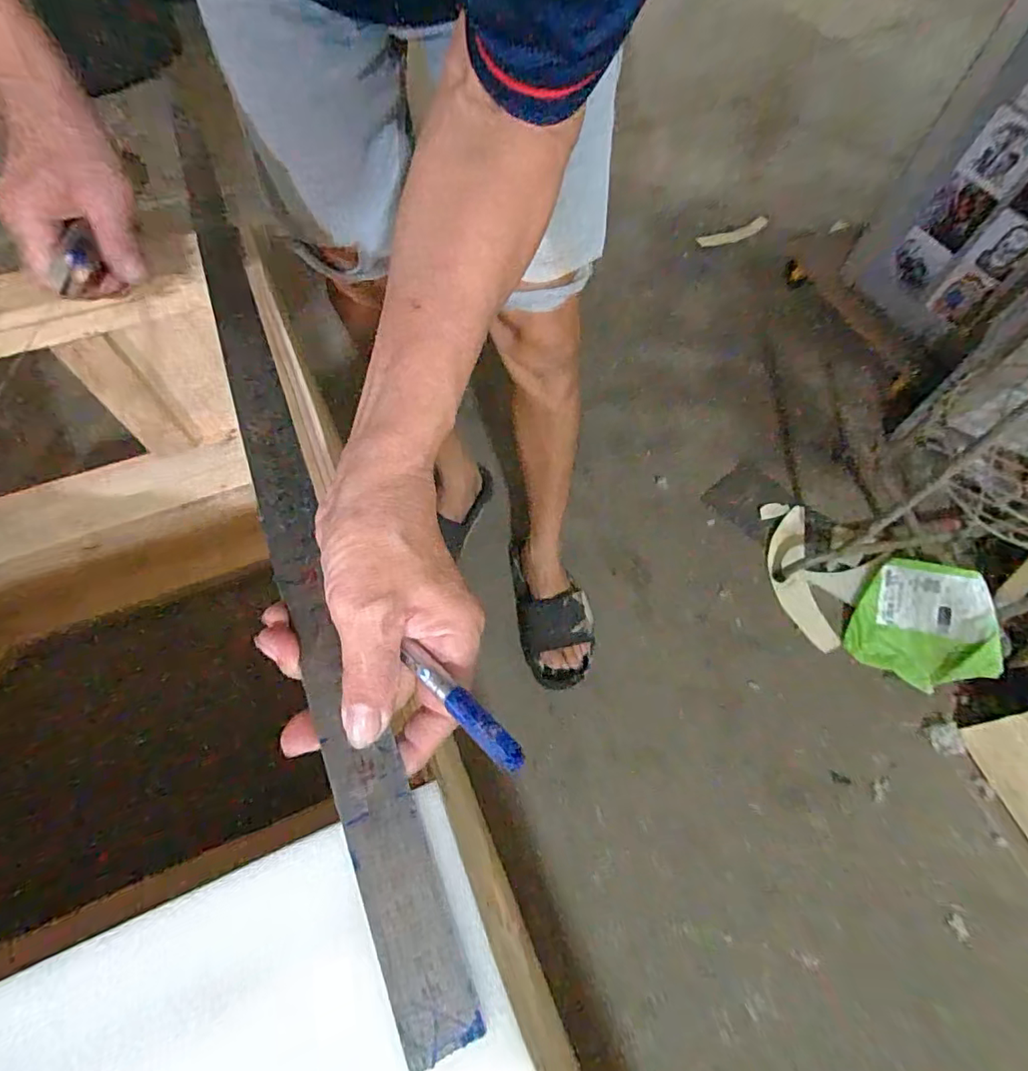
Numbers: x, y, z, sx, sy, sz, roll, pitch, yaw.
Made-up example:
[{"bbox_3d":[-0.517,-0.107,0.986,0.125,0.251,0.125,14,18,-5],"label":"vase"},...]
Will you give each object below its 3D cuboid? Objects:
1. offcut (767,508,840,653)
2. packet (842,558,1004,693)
[{"bbox_3d":[0.504,0.069,0.955,0.089,0.028,0.258,3,61,-2],"label":"offcut"},{"bbox_3d":[0.664,0.142,0.859,0.189,0.029,0.191,25,100,35],"label":"packet"}]

